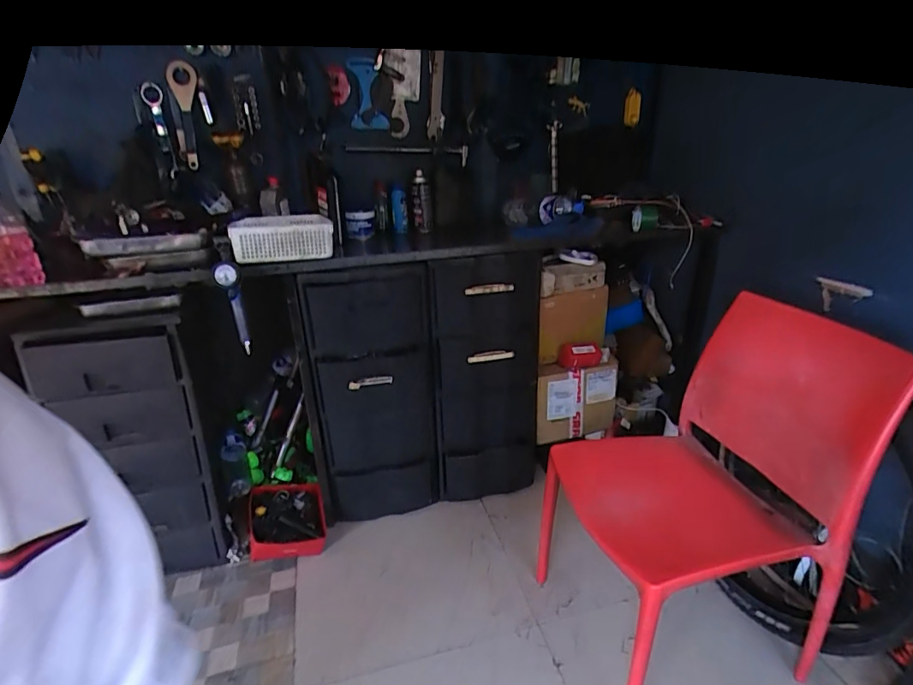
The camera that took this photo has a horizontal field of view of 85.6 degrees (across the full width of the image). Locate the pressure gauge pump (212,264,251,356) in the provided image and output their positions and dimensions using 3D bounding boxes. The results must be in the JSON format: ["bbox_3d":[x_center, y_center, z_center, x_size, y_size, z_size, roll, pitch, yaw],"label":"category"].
[{"bbox_3d":[-0.523,-0.079,1.160,0.058,0.209,0.052,-11,25,-21],"label":"pressure gauge pump"}]

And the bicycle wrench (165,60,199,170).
[{"bbox_3d":[-0.762,-0.632,1.375,0.074,0.273,0.014,3,14,-9],"label":"bicycle wrench"}]

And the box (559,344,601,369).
[{"bbox_3d":[0.391,0.036,1.566,0.137,0.078,0.050,-6,24,-10],"label":"box"}]

